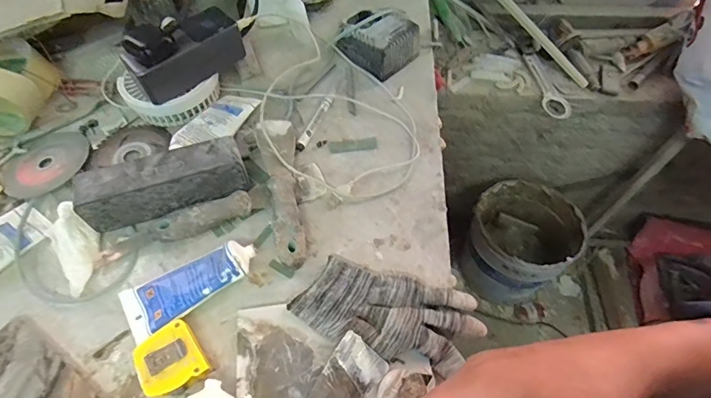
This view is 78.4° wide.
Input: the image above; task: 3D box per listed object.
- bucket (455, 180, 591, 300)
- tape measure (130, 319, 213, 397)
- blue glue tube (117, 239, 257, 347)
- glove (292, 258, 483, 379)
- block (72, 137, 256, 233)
[{"bbox_3d":[0.498,0.134,1.366,0.302,0.300,0.286,0,59,0],"label":"bucket"},{"bbox_3d":[-0.166,0.146,0.393,0.053,0.025,0.054,-34,65,-18],"label":"tape measure"},{"bbox_3d":[-0.162,0.082,0.425,0.130,0.039,0.057,-29,64,-16],"label":"blue glue tube"},{"bbox_3d":[0.032,0.108,0.412,0.165,0.031,0.081,16,61,9],"label":"glove"},{"bbox_3d":[-0.200,-0.015,0.466,0.165,0.061,0.047,-15,60,-8],"label":"block"}]

